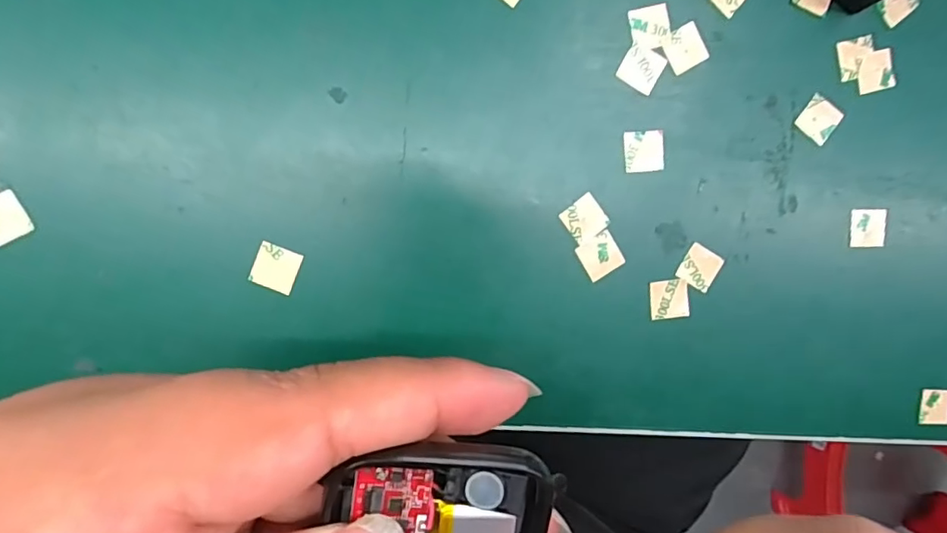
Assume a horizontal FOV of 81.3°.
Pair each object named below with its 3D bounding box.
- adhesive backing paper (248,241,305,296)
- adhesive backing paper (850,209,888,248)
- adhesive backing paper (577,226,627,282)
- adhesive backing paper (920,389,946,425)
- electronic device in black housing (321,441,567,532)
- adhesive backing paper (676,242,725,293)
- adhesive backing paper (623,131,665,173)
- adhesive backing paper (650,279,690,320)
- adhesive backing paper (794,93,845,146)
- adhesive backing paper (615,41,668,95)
[{"bbox_3d":[-0.071,0.001,0.200,0.015,0.004,0.016,22,91,-11],"label":"adhesive backing paper"},{"bbox_3d":[0.161,-0.015,0.224,0.016,0.004,0.015,-1,95,-7],"label":"adhesive backing paper"},{"bbox_3d":[0.050,-0.004,0.212,0.016,0.004,0.016,-31,98,-3],"label":"adhesive backing paper"},{"bbox_3d":[0.199,0.060,0.237,0.015,0.004,0.015,3,94,0],"label":"adhesive backing paper"},{"bbox_3d":[-0.007,0.052,0.105,0.041,0.007,0.037,10,94,-8],"label":"electronic device in black housing"},{"bbox_3d":[0.090,0.001,0.219,0.015,0.004,0.015,30,96,-5],"label":"adhesive backing paper"},{"bbox_3d":[0.066,-0.044,0.212,0.015,0.004,0.015,-4,94,-4],"label":"adhesive backing paper"},{"bbox_3d":[0.078,0.013,0.219,0.016,0.004,0.015,-6,94,-4],"label":"adhesive backing paper"},{"bbox_3d":[0.137,-0.059,0.218,0.015,0.004,0.015,35,96,-4],"label":"adhesive backing paper"},{"bbox_3d":[0.064,-0.075,0.206,0.015,0.004,0.016,28,91,-9],"label":"adhesive backing paper"}]

